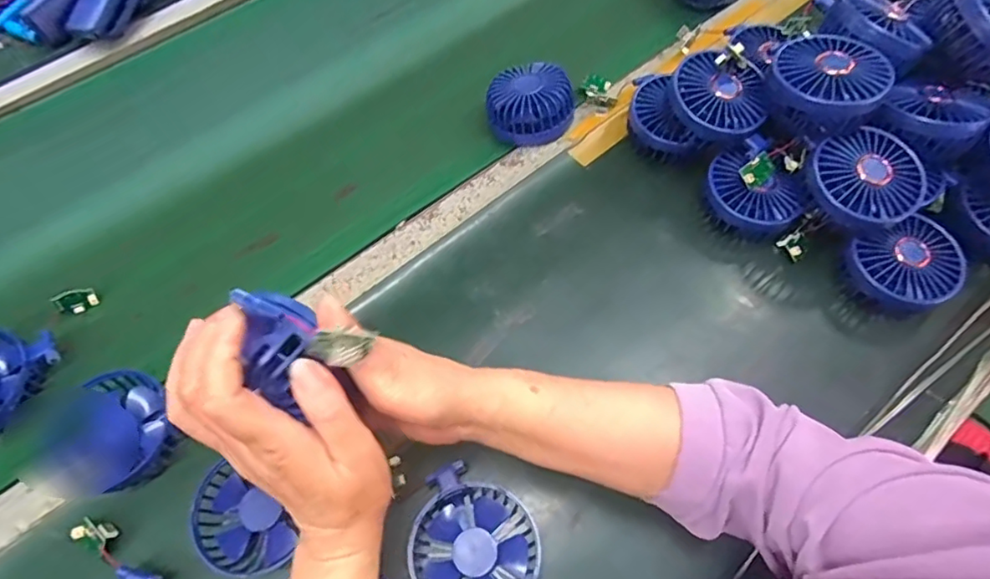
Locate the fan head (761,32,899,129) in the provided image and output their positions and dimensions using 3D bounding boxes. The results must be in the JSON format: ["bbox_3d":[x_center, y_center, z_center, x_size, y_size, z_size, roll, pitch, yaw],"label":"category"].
[{"bbox_3d":[0.273,-0.170,0.475,0.088,0.046,0.090,-42,69,-18],"label":"fan head"}]

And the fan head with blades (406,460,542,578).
[{"bbox_3d":[-0.015,0.187,0.410,0.091,0.035,0.090,0,65,0],"label":"fan head with blades"}]

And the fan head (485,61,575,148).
[{"bbox_3d":[0.036,-0.189,0.576,0.085,0.044,0.079,3,65,1],"label":"fan head"}]

